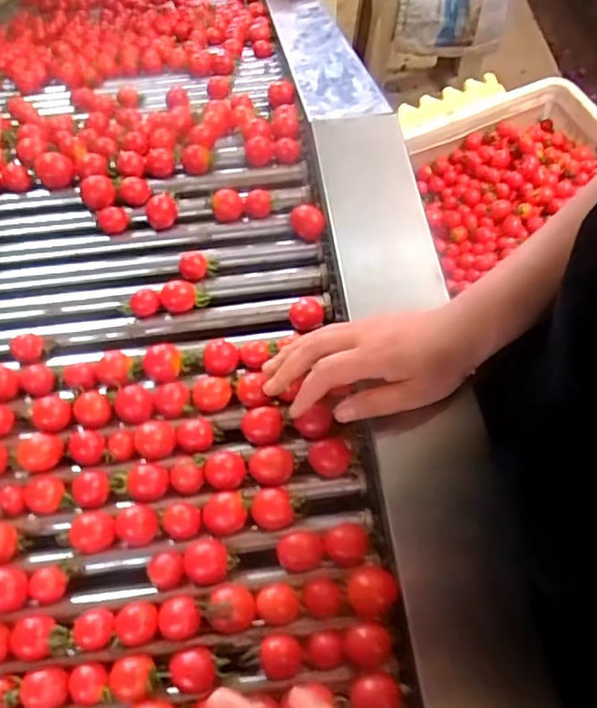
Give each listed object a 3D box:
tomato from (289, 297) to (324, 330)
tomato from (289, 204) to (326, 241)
[{"bbox_3d":[0.007,-0.032,0.510,0.028,0.022,0.024,3,62,2],"label":"tomato"},{"bbox_3d":[0.008,-0.121,0.554,0.031,0.025,0.025,3,62,2],"label":"tomato"}]

